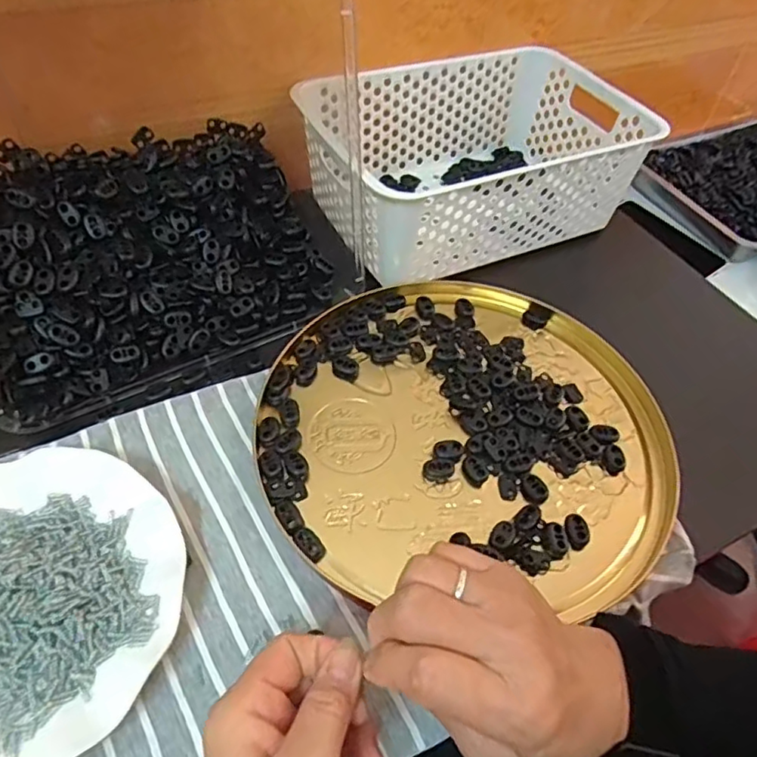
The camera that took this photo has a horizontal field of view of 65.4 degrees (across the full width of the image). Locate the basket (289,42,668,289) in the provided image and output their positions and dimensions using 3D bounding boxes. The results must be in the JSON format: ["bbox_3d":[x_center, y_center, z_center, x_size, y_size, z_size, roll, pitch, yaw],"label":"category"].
[{"bbox_3d":[0.092,-0.224,0.585,0.296,0.095,0.217,-17,54,-19],"label":"basket"}]

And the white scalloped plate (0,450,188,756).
[{"bbox_3d":[-0.203,0.125,0.327,0.176,0.023,0.175,3,51,-4],"label":"white scalloped plate"}]

